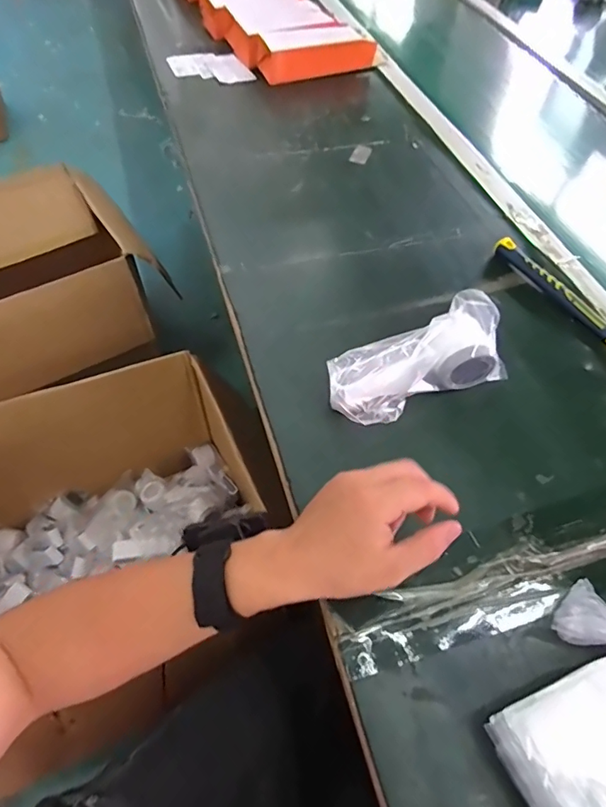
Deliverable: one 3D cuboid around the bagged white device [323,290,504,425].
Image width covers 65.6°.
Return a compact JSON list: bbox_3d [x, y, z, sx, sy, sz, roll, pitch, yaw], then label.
[{"bbox_3d":[0.109,-0.041,0.448,0.177,0.088,0.061,-19,60,-15],"label":"bagged white device"}]

